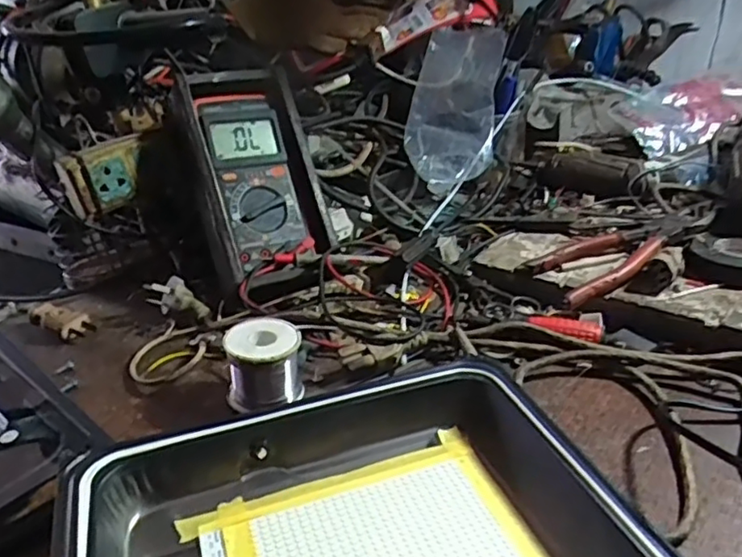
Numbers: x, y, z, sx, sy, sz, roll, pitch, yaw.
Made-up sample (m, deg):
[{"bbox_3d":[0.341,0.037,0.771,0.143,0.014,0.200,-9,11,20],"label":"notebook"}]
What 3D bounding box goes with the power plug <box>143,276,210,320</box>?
[{"bbox_3d":[-0.167,0.019,0.543,0.061,0.026,0.022,23,34,6],"label":"power plug"}]

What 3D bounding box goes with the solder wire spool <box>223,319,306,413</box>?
[{"bbox_3d":[-0.075,0.060,0.431,0.052,0.052,0.047,-12,29,-12],"label":"solder wire spool"}]

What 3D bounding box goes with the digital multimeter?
[{"bbox_3d":[-0.100,-0.093,0.564,0.106,0.219,0.050,-10,-12,-8],"label":"digital multimeter"}]

